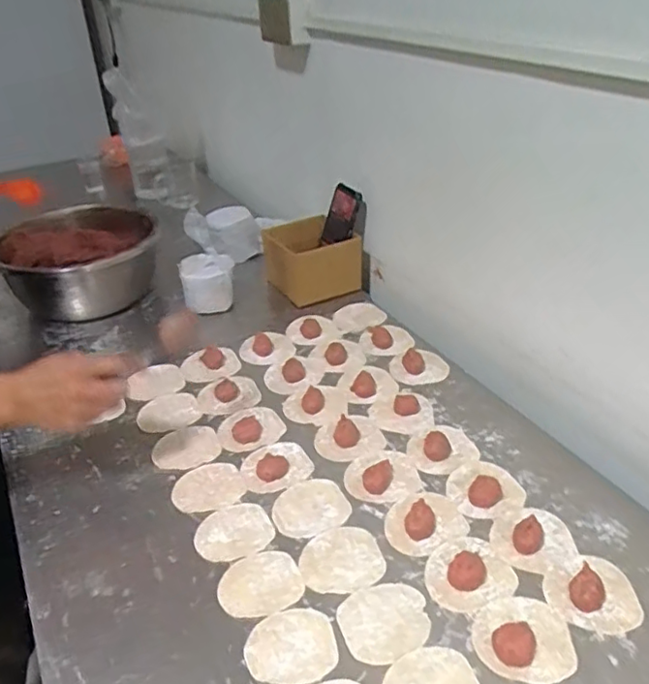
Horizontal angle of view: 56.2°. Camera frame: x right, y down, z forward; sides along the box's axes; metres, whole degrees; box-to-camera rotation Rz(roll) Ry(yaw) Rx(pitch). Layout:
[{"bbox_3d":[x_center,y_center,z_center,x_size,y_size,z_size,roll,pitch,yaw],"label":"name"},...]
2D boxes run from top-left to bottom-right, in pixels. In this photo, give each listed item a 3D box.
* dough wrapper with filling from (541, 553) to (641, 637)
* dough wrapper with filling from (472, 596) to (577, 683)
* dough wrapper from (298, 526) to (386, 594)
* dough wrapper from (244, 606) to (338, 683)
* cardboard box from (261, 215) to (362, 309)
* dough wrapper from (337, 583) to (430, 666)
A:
[{"bbox_3d":[0.253,0.232,0.574,0.081,0.021,0.081,1,34,6],"label":"dough wrapper with filling"},{"bbox_3d":[0.177,0.259,0.540,0.084,0.017,0.076,-3,33,-1],"label":"dough wrapper with filling"},{"bbox_3d":[0.017,0.223,0.624,0.084,0.004,0.075,-14,35,-17],"label":"dough wrapper"},{"bbox_3d":[-0.031,0.275,0.551,0.079,0.005,0.069,-7,34,-7],"label":"dough wrapper"},{"bbox_3d":[-0.014,-0.144,1.058,0.144,0.114,0.115,-22,38,-27],"label":"cardboard box"},{"bbox_3d":[0.057,0.260,0.567,0.082,0.006,0.073,-15,35,-19],"label":"dough wrapper"}]

